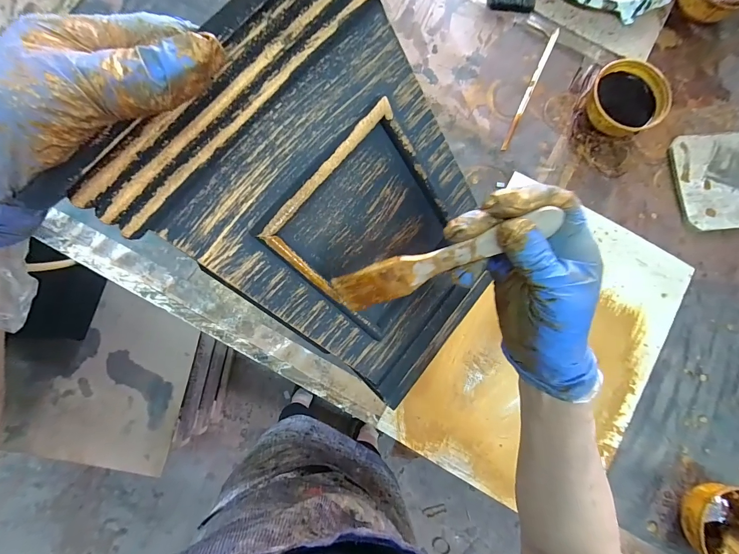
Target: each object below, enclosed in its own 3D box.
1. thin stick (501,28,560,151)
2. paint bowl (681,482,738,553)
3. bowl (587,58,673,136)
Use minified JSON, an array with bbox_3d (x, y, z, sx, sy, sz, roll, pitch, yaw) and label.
[{"bbox_3d":[0.271,-0.316,0.546,0.012,0.004,0.238,26,83,-1],"label":"thin stick"},{"bbox_3d":[0.483,0.336,0.441,0.106,0.067,0.108,0,83,-2],"label":"paint bowl"},{"bbox_3d":[0.406,-0.283,0.522,0.107,0.050,0.107,0,84,-4],"label":"bowl"}]

